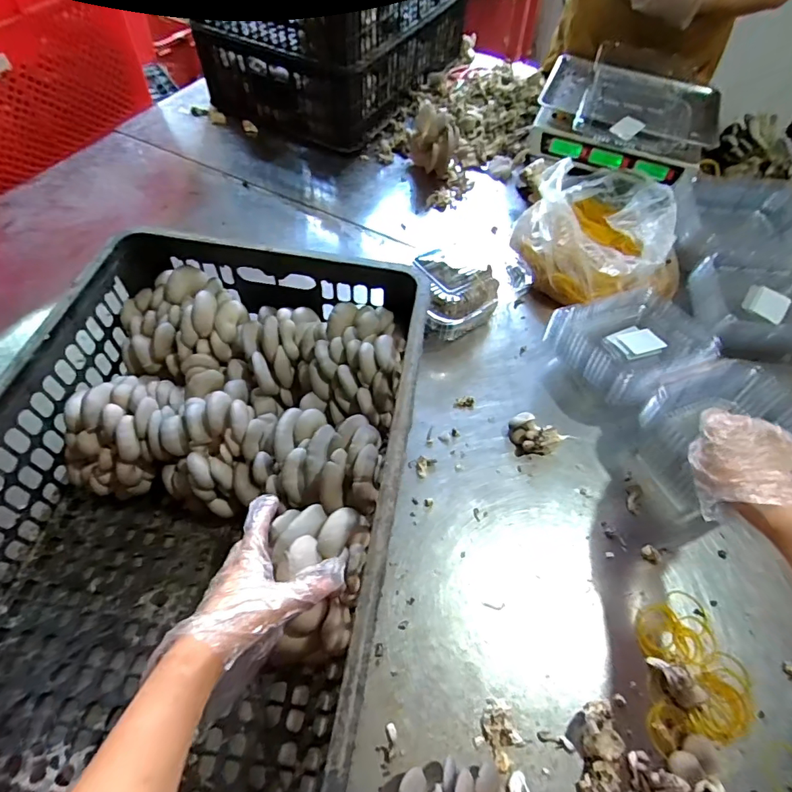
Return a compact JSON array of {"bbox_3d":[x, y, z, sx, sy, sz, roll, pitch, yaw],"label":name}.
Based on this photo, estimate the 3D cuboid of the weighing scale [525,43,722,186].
[{"bbox_3d":[0.473,-0.590,0.981,0.336,0.103,0.378,21,58,10],"label":"weighing scale"}]

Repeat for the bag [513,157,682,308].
[{"bbox_3d":[0.341,-0.296,0.820,0.268,0.111,0.352,0,57,-4],"label":"bag"}]

